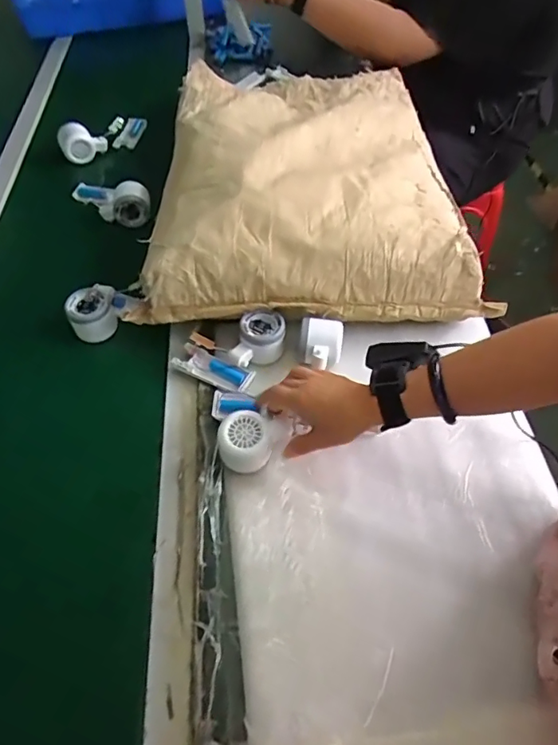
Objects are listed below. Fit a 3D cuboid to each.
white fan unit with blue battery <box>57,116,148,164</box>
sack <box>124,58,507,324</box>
[{"bbox_3d":[-0.338,-0.463,0.967,0.173,0.058,0.069,-38,63,-24],"label":"white fan unit with blue battery"},{"bbox_3d":[0.037,-0.357,0.804,0.463,0.105,0.635,-2,55,-2],"label":"sack"}]

